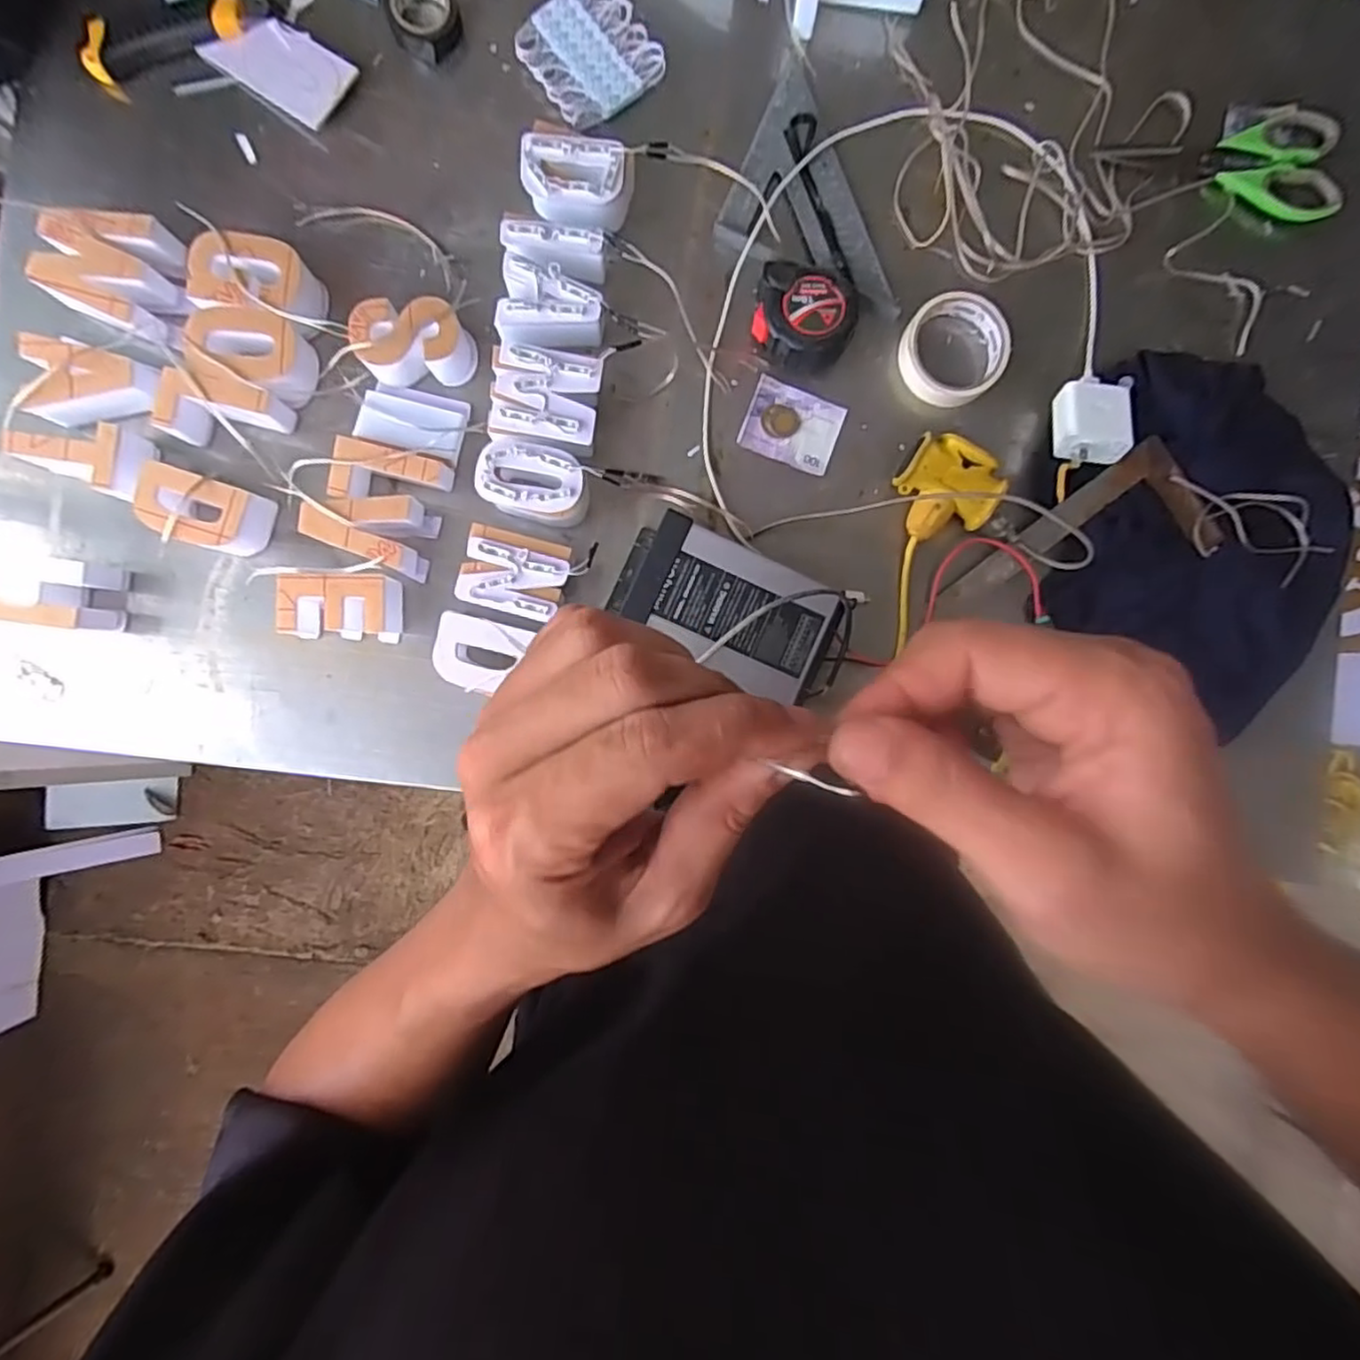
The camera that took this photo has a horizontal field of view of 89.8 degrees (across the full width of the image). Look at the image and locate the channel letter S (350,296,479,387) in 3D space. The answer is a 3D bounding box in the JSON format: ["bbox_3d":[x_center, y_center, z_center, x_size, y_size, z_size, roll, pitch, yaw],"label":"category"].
[{"bbox_3d":[-0.219,-0.277,0.568,0.091,0.052,0.058,-7,92,-4],"label":"channel letter S"}]

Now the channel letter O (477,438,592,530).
[{"bbox_3d":[-0.120,-0.161,0.570,0.091,0.053,0.056,14,90,-5],"label":"channel letter O"}]

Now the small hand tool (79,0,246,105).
[{"bbox_3d":[-0.427,-0.533,0.567,0.135,0.017,0.046,-27,93,-3],"label":"small hand tool"}]

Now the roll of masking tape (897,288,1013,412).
[{"bbox_3d":[0.241,-0.290,0.600,0.087,0.024,0.092,0,91,-4],"label":"roll of masking tape"}]

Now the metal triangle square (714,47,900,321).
[{"bbox_3d":[0.136,-0.441,0.603,0.170,0.020,0.189,17,90,-5],"label":"metal triangle square"}]

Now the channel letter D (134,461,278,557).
[{"bbox_3d":[-0.382,-0.135,0.552,0.090,0.041,0.055,18,90,-5],"label":"channel letter D"}]

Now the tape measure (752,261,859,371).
[{"bbox_3d":[0.108,-0.308,0.581,0.086,0.035,0.070,9,90,-5],"label":"tape measure"}]

